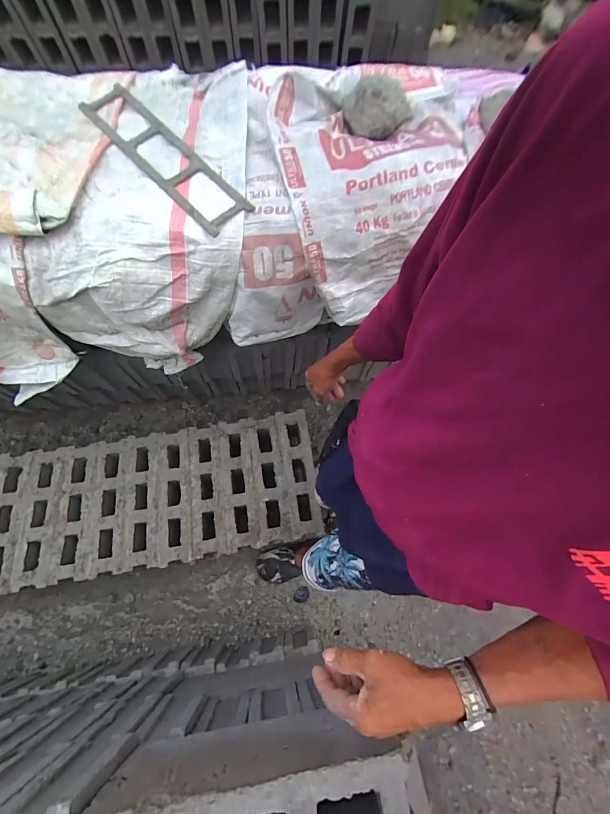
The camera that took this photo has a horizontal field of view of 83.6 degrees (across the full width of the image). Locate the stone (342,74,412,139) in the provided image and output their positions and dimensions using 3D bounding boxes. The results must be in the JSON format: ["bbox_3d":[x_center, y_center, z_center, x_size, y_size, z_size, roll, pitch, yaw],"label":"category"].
[{"bbox_3d":[0.124,-0.548,0.620,0.110,0.036,0.130,37,73,11],"label":"stone"}]

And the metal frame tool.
[{"bbox_3d":[-0.242,-0.427,0.583,0.086,0.022,0.358,-43,81,-13],"label":"metal frame tool"}]

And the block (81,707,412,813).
[{"bbox_3d":[-0.066,0.524,0.477,0.394,0.185,0.097,-6,70,-4],"label":"block"}]

